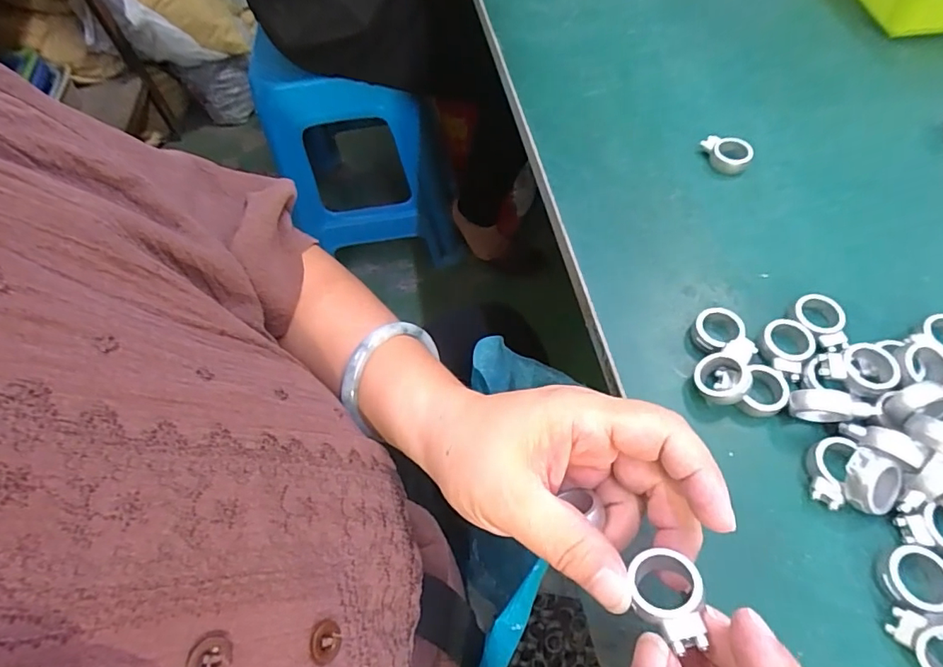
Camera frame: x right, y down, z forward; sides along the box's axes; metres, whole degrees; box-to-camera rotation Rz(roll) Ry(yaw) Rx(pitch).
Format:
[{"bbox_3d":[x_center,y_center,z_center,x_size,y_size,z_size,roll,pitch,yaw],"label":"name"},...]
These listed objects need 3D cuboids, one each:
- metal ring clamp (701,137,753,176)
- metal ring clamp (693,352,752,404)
[{"bbox_3d":[0.175,-0.124,0.348,0.033,0.012,0.025,24,64,17],"label":"metal ring clamp"},{"bbox_3d":[0.129,0.024,0.261,0.024,0.016,0.026,-2,59,3],"label":"metal ring clamp"}]

